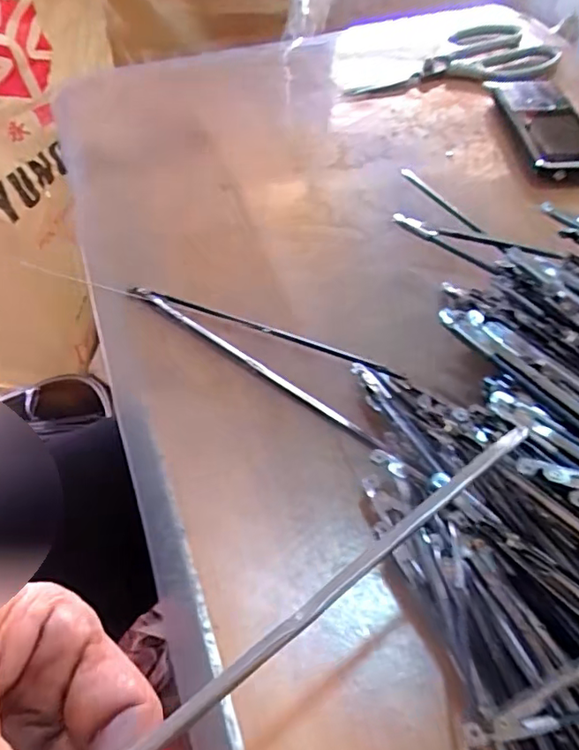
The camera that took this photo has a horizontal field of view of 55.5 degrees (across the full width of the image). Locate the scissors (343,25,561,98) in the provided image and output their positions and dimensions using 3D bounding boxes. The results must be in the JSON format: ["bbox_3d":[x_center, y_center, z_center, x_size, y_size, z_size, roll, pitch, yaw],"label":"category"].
[{"bbox_3d":[0.141,-0.280,0.495,0.201,0.011,0.093,-21,54,-14],"label":"scissors"}]

